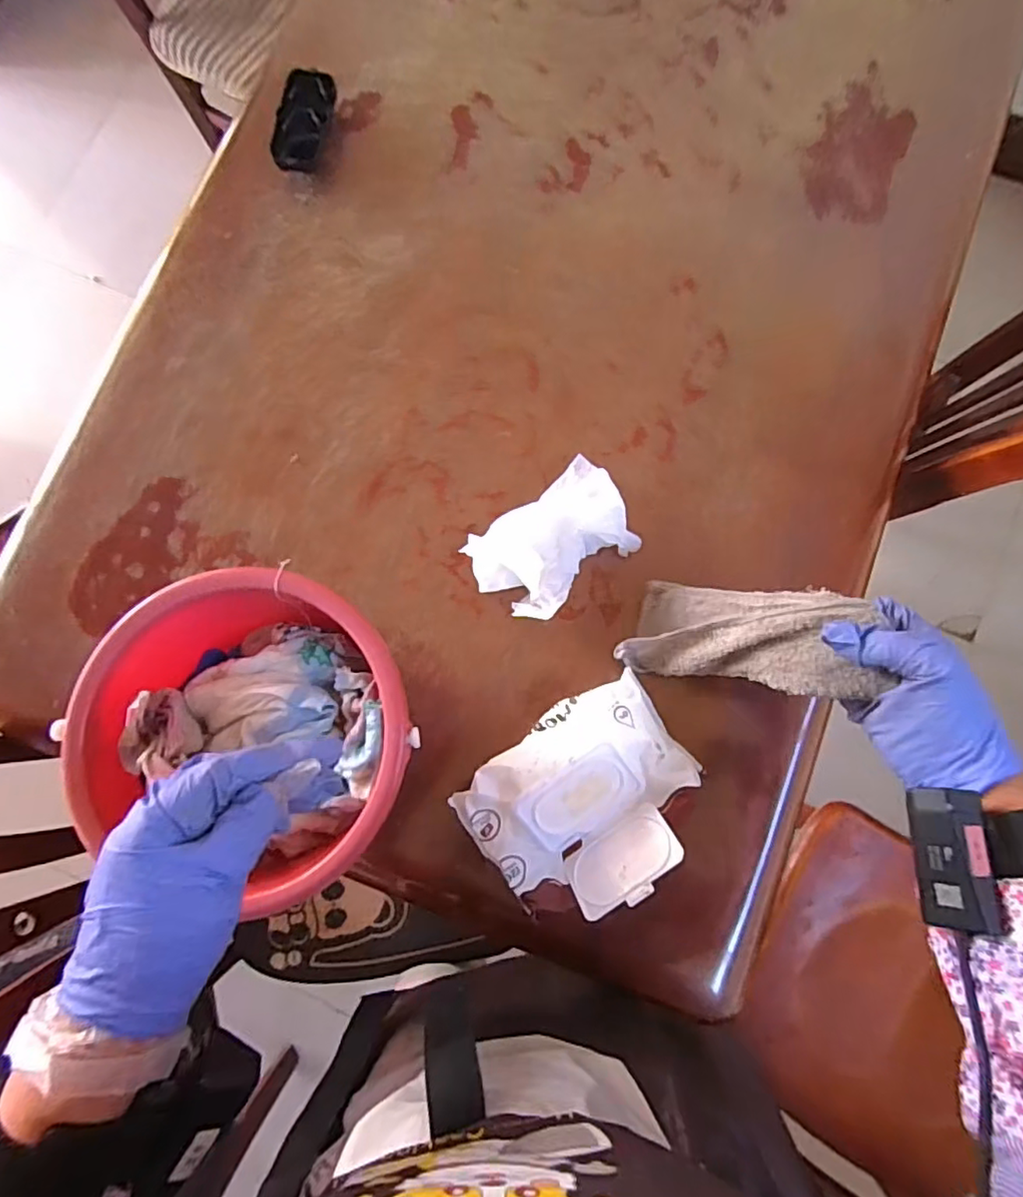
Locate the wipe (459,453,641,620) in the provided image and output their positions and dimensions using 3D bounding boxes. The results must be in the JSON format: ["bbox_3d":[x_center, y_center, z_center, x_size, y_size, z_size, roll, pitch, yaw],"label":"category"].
[{"bbox_3d":[0.039,-0.054,0.535,0.147,0.057,0.100,-38,83,-4],"label":"wipe"}]

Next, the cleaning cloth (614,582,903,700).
[{"bbox_3d":[0.166,0.027,0.456,0.050,0.195,0.076,22,81,-32],"label":"cleaning cloth"}]

